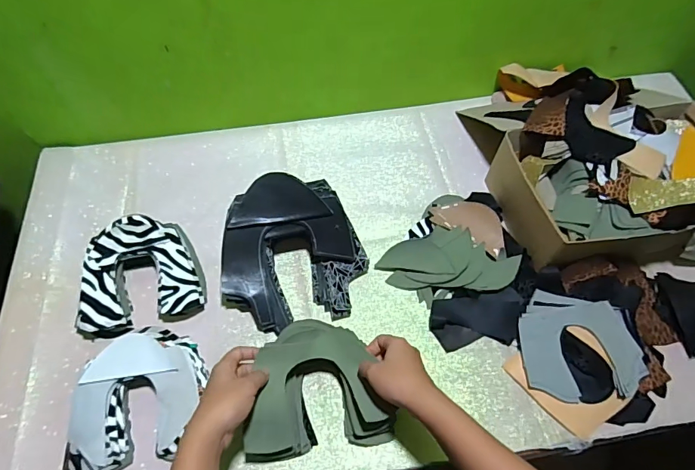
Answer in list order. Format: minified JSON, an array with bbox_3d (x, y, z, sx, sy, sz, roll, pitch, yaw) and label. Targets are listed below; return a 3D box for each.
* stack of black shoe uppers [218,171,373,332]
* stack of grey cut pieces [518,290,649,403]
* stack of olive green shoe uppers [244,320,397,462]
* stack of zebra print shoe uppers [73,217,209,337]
[{"bbox_3d":[-0.079,0.011,0.614,0.211,0.103,0.222,2,58,1],"label":"stack of black shoe uppers"},{"bbox_3d":[0.314,0.152,0.578,0.159,0.025,0.136,11,59,6],"label":"stack of grey cut pieces"},{"bbox_3d":[-0.041,0.184,0.536,0.167,0.064,0.148,-8,59,-5],"label":"stack of olive green shoe uppers"},{"bbox_3d":[-0.301,0.052,0.612,0.174,0.061,0.150,-16,60,-10],"label":"stack of zebra print shoe uppers"}]

